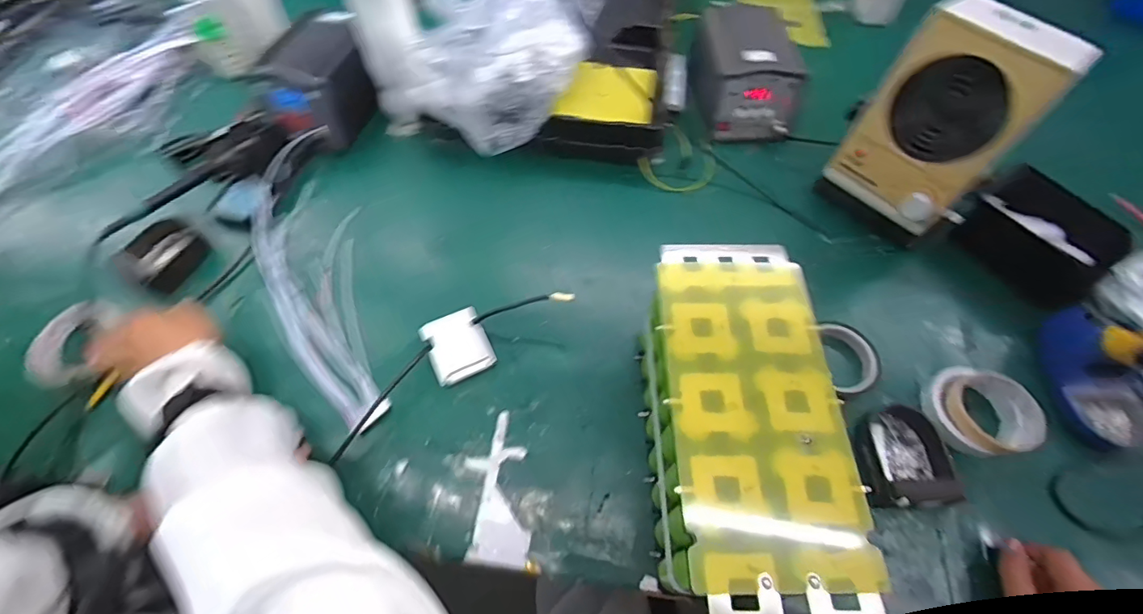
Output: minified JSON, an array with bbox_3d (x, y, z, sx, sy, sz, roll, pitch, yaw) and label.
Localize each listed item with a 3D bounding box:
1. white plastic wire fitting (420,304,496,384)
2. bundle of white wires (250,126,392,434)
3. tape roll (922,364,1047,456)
[{"bbox_3d":[-0.132,0.044,0.577,0.068,0.022,0.078,-24,63,-13],"label":"white plastic wire fitting"},{"bbox_3d":[-0.318,-0.042,0.621,0.124,0.042,0.434,-24,66,-11],"label":"bundle of white wires"},{"bbox_3d":[0.454,0.117,0.558,0.102,0.045,0.107,0,61,0],"label":"tape roll"}]

